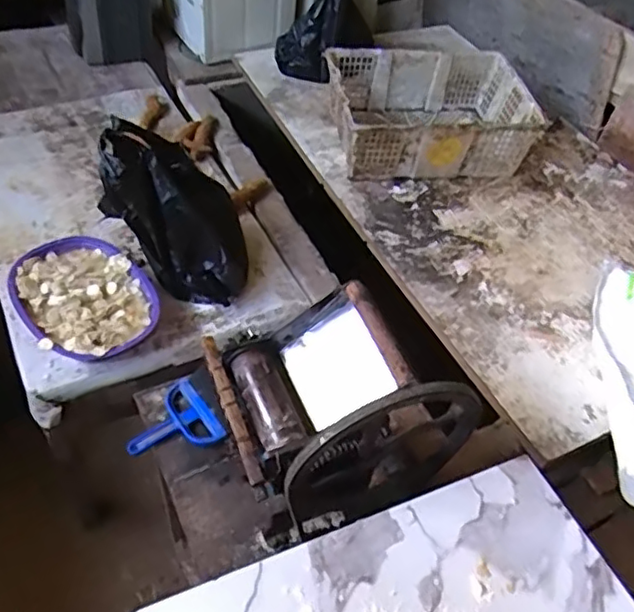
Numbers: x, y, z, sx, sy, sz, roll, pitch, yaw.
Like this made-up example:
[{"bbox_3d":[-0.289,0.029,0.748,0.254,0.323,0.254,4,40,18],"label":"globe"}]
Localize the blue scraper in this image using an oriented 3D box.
[{"bbox_3d":[-0.244,0.193,1.017,0.143,0.023,0.133,-22,53,-25],"label":"blue scraper"}]

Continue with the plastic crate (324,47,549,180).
[{"bbox_3d":[0.278,-0.493,1.602,0.479,0.169,0.375,-2,47,-9],"label":"plastic crate"}]

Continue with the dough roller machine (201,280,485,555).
[{"bbox_3d":[0.022,0.153,0.863,0.288,0.351,0.230,-13,50,-18],"label":"dough roller machine"}]

